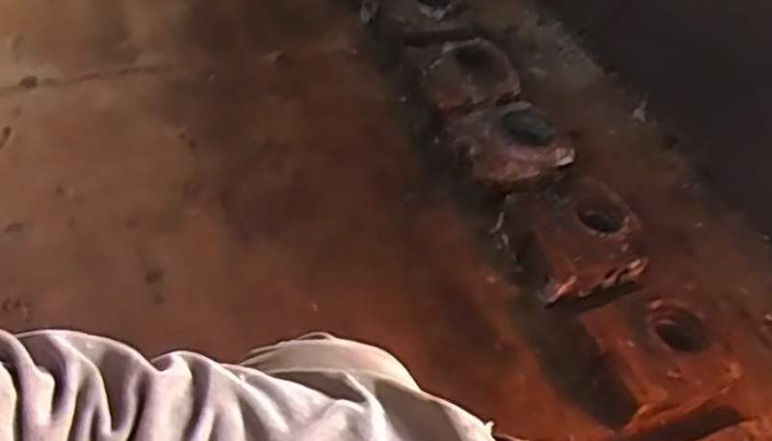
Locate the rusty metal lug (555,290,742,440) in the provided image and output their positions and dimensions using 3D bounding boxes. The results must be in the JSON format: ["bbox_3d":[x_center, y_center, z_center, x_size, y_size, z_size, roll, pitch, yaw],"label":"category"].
[{"bbox_3d":[0.320,0.171,0.946,0.188,0.077,0.159,-21,56,-19],"label":"rusty metal lug"}]

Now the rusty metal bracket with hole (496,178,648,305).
[{"bbox_3d":[0.257,0.021,1.042,0.176,0.066,0.166,-14,52,-17],"label":"rusty metal bracket with hole"}]

